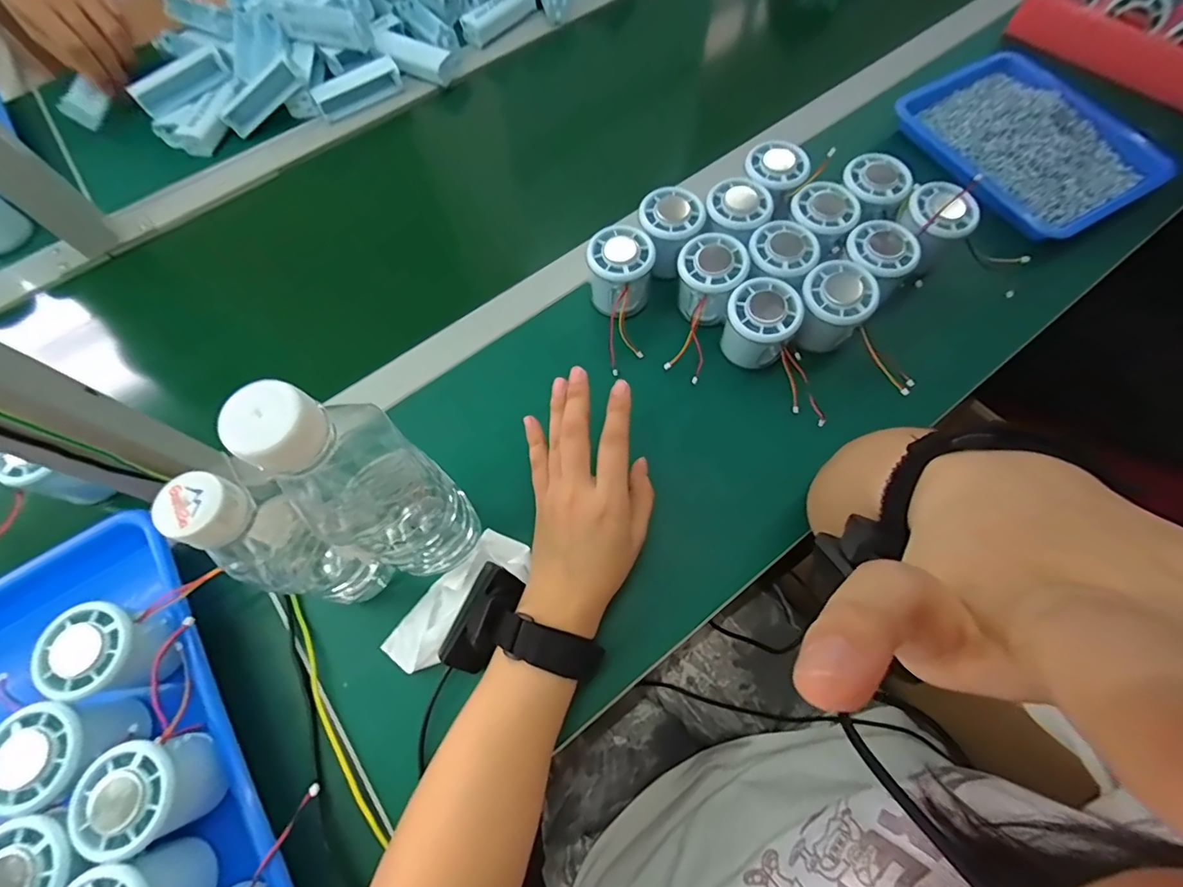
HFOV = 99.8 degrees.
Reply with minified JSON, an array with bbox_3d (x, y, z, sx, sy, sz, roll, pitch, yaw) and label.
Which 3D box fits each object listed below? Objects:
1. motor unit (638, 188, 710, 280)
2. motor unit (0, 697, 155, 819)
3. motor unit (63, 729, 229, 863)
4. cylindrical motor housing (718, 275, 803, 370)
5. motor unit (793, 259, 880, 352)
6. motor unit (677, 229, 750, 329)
[{"bbox_3d":[0.071,-0.189,0.451,0.055,0.054,0.058,-29,69,-9],"label":"motor unit"},{"bbox_3d":[-0.321,0.182,0.301,0.055,0.040,0.065,36,73,16],"label":"motor unit"},{"bbox_3d":[-0.264,0.209,0.299,0.052,0.053,0.056,-16,68,-4],"label":"motor unit"},{"bbox_3d":[0.137,-0.096,0.412,0.053,0.056,0.056,-1,67,2],"label":"cylindrical motor housing"},{"bbox_3d":[0.198,-0.111,0.415,0.056,0.054,0.061,25,70,12],"label":"motor unit"},{"bbox_3d":[0.100,-0.136,0.429,0.057,0.058,0.061,15,69,9],"label":"motor unit"}]

